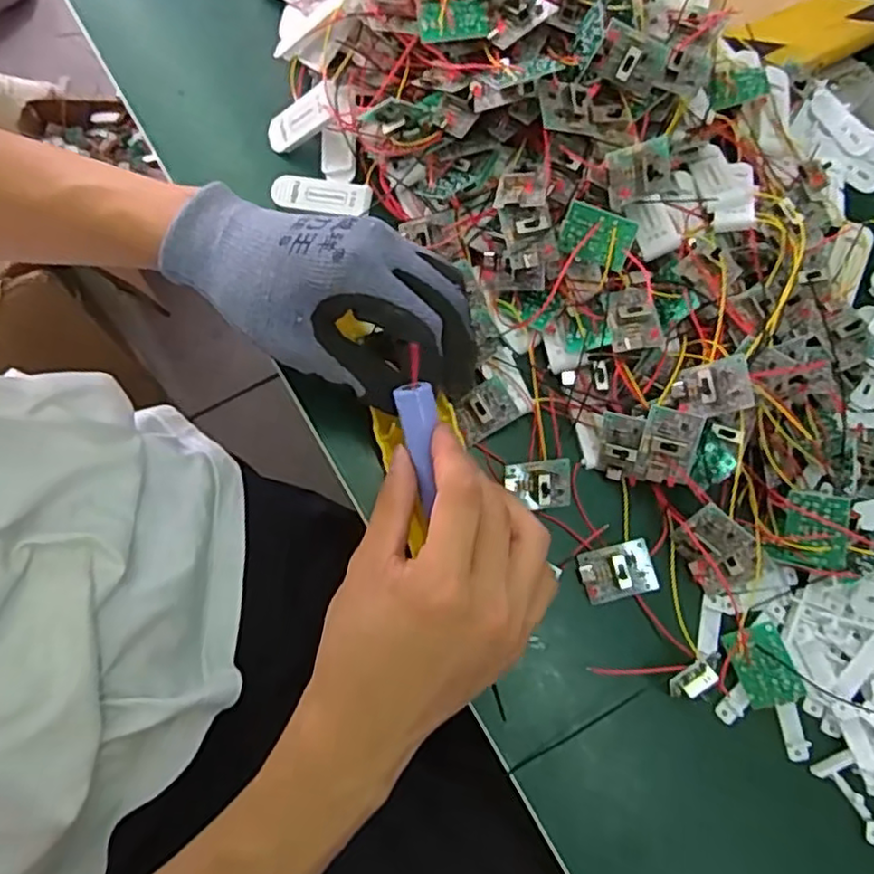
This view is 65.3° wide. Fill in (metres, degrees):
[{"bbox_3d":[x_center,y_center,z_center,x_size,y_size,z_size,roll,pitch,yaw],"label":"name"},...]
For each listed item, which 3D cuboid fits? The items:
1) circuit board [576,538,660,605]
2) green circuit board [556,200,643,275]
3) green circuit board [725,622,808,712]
[{"bbox_3d":[0.091,0.067,0.339,0.036,0.006,0.027,-12,73,-6],"label":"circuit board"},{"bbox_3d":[0.080,-0.100,0.342,0.036,0.027,0.004,24,39,10],"label":"green circuit board"},{"bbox_3d":[0.153,0.108,0.321,0.025,0.006,0.035,-27,67,21],"label":"green circuit board"}]

